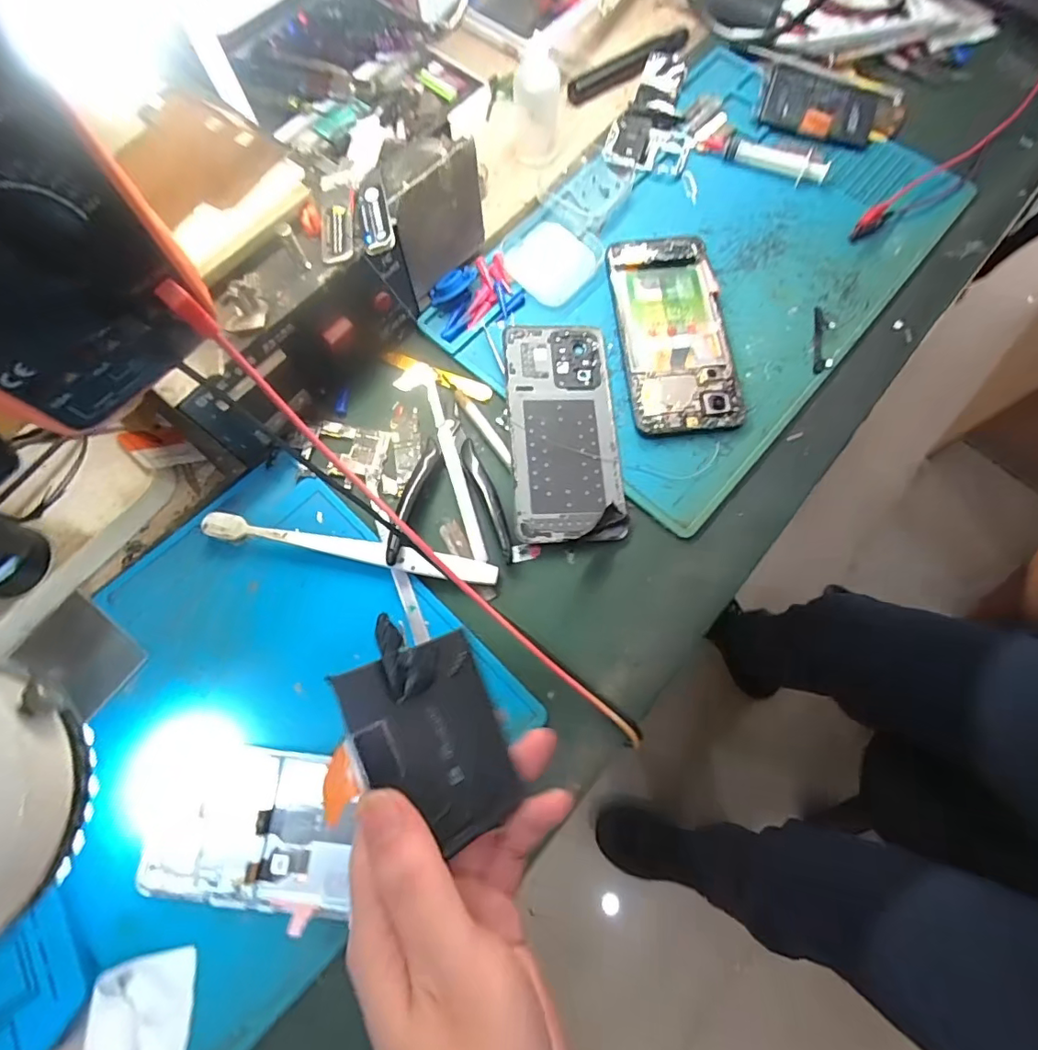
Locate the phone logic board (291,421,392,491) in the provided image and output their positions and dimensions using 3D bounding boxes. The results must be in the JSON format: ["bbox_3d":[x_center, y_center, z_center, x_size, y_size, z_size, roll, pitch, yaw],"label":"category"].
[{"bbox_3d":[-0.122,-0.049,0.361,0.067,0.006,0.043,12,74,5],"label":"phone logic board"}]

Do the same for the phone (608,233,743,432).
[{"bbox_3d":[0.108,-0.138,0.378,0.073,0.008,0.156,-6,73,-1],"label":"phone"}]

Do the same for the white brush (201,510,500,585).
[{"bbox_3d":[-0.104,0.016,0.334,0.183,0.013,0.015,9,73,4],"label":"white brush"}]

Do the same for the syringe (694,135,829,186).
[{"bbox_3d":[0.193,-0.293,0.420,0.099,0.013,0.023,27,76,9],"label":"syringe"}]

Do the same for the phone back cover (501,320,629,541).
[{"bbox_3d":[0.030,-0.065,0.354,0.071,0.013,0.153,-3,73,0],"label":"phone back cover"}]

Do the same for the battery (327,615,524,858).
[{"bbox_3d":[-0.033,0.080,0.213,0.062,0.010,0.085,-15,78,-45],"label":"battery"}]

